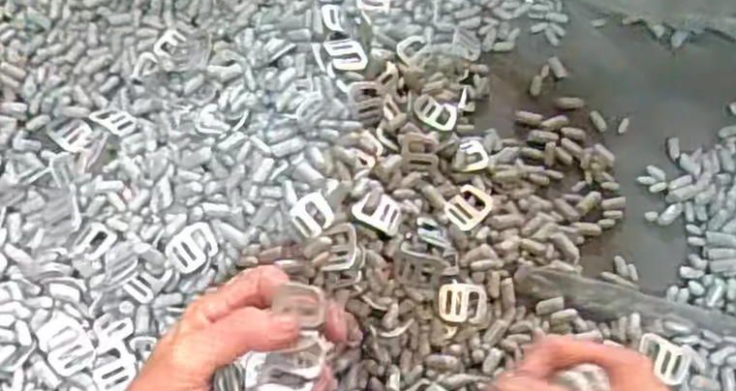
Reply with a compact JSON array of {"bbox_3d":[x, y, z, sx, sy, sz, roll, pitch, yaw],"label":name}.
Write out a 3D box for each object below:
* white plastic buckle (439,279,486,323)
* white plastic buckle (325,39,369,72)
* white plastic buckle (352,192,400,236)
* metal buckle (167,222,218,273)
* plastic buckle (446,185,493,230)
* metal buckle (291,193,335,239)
[{"bbox_3d":[0.063,0.071,0.473,0.032,0.006,0.027,12,77,-2],"label":"white plastic buckle"},{"bbox_3d":[-0.015,-0.100,0.506,0.026,0.006,0.027,-11,67,-4],"label":"white plastic buckle"},{"bbox_3d":[0.007,0.010,0.469,0.032,0.004,0.025,26,59,-4],"label":"white plastic buckle"},{"bbox_3d":[-0.117,0.034,0.473,0.032,0.005,0.025,-37,72,-14],"label":"metal buckle"},{"bbox_3d":[0.071,0.007,0.493,0.033,0.004,0.026,-38,67,-15],"label":"plastic buckle"},{"bbox_3d":[-0.036,0.013,0.465,0.026,0.010,0.025,-32,71,-13],"label":"metal buckle"}]

